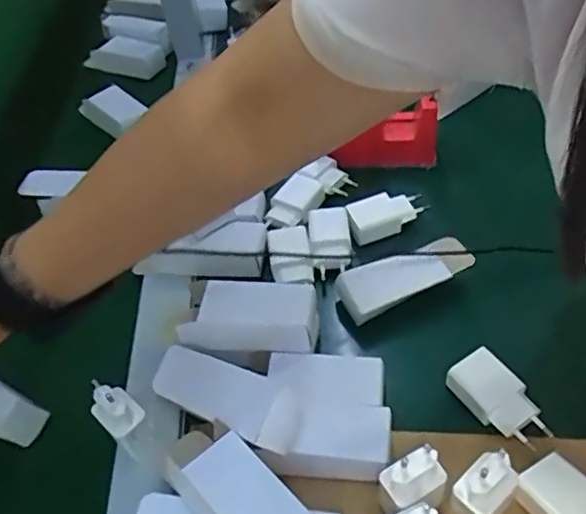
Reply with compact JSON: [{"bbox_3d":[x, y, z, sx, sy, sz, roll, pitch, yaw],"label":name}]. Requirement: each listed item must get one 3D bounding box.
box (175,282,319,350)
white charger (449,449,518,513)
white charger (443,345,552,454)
[{"bbox_3d":[-0.035,0.050,0.481,0.109,0.036,0.053,2,49,9],"label":"box"},{"bbox_3d":[0.120,0.153,0.383,0.040,0.065,0.028,-39,55,-25],"label":"white charger"},{"bbox_3d":[0.155,0.111,0.452,0.041,0.027,0.076,-27,51,-16],"label":"white charger"}]

